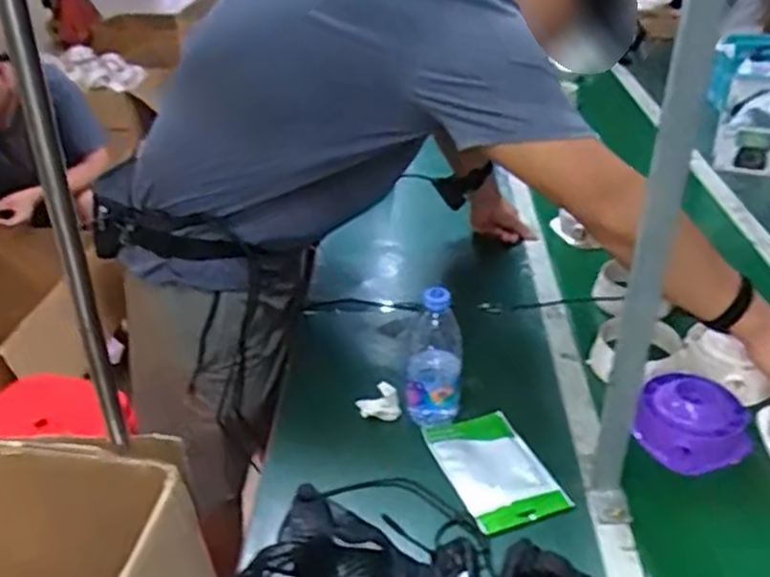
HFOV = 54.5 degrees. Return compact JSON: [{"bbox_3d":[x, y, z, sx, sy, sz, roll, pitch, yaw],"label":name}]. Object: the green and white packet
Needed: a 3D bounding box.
[{"bbox_3d":[0.136,0.216,0.928,0.121,0.017,0.177,-12,33,-17],"label":"green and white packet"}]

